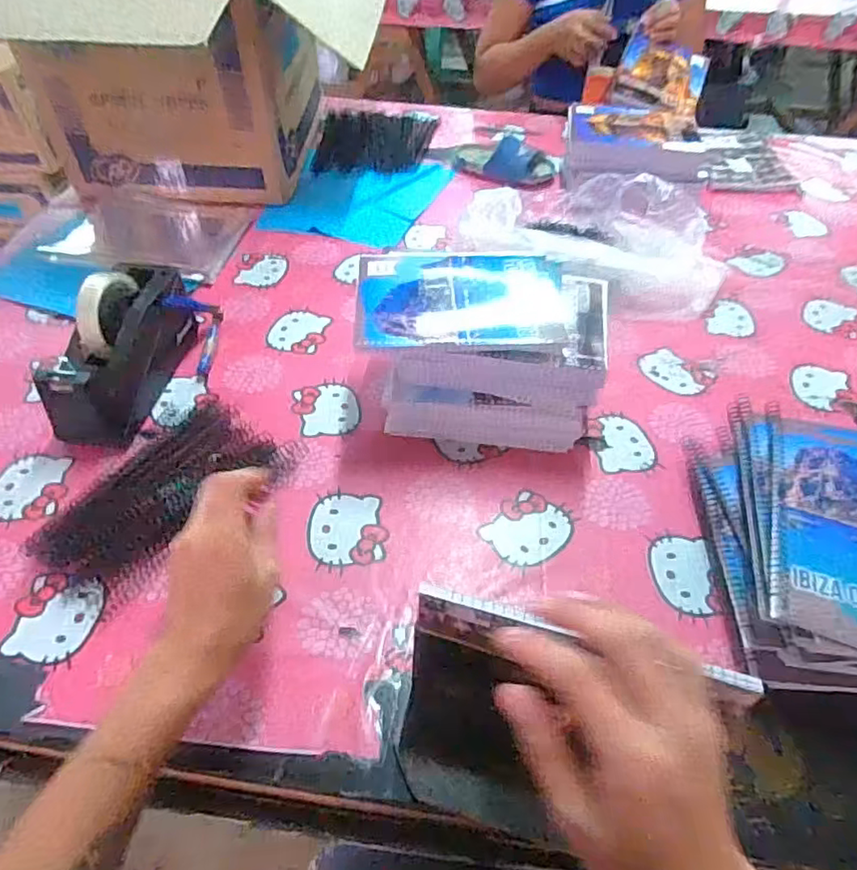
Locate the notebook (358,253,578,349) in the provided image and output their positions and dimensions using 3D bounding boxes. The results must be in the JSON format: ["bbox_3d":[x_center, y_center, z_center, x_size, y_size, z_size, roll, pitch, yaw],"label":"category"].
[{"bbox_3d":[0.036,-0.136,0.586,0.208,0.009,0.142,-2,50,-3],"label":"notebook"}]

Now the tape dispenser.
[{"bbox_3d":[-0.328,-0.094,0.636,0.073,0.114,0.203,6,49,4],"label":"tape dispenser"}]

